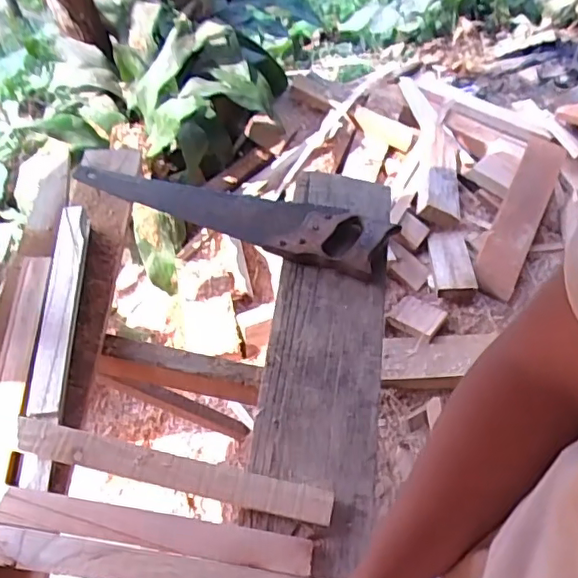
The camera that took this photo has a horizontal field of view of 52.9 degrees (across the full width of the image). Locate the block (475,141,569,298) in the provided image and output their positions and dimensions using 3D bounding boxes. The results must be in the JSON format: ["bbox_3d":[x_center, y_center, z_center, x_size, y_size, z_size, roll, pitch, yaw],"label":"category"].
[{"bbox_3d":[0.681,-0.233,1.698,0.122,0.050,0.631,25,62,11],"label":"block"}]

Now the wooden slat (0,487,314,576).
[{"bbox_3d":[-0.147,0.267,0.641,0.343,0.017,0.039,8,60,2],"label":"wooden slat"}]

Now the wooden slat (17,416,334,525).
[{"bbox_3d":[-0.134,0.210,0.675,0.371,0.018,0.042,12,61,4],"label":"wooden slat"}]

